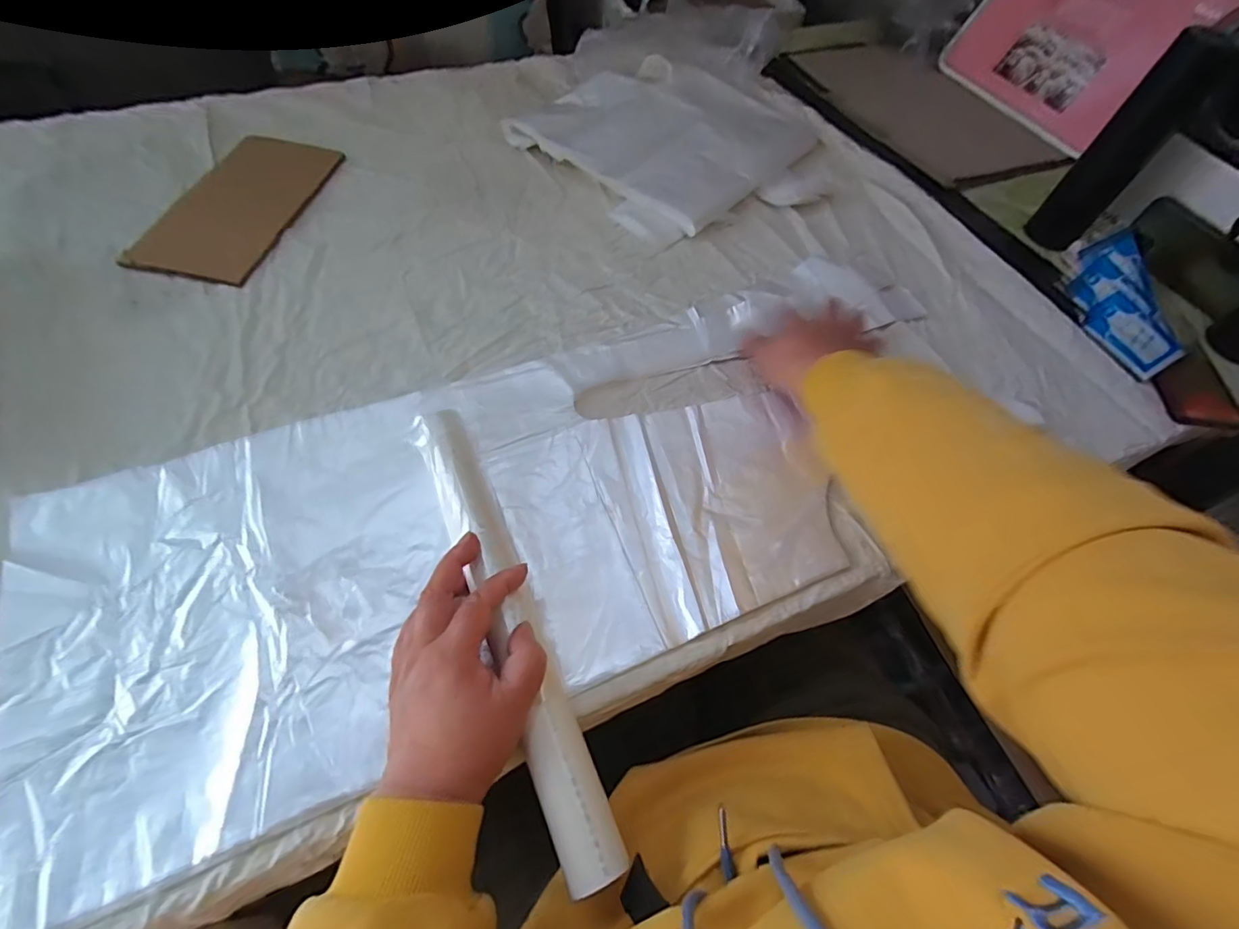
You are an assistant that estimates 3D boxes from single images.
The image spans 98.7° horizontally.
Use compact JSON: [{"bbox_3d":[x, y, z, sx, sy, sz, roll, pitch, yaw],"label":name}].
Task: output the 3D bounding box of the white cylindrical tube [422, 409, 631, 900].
[{"bbox_3d":[-0.081,0.106,0.393,0.038,0.042,0.350,-20,63,-15],"label":"white cylindrical tube"}]

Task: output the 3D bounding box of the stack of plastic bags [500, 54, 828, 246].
[{"bbox_3d":[0.082,-0.445,0.727,0.339,0.032,0.354,-38,70,-22],"label":"stack of plastic bags"}]

